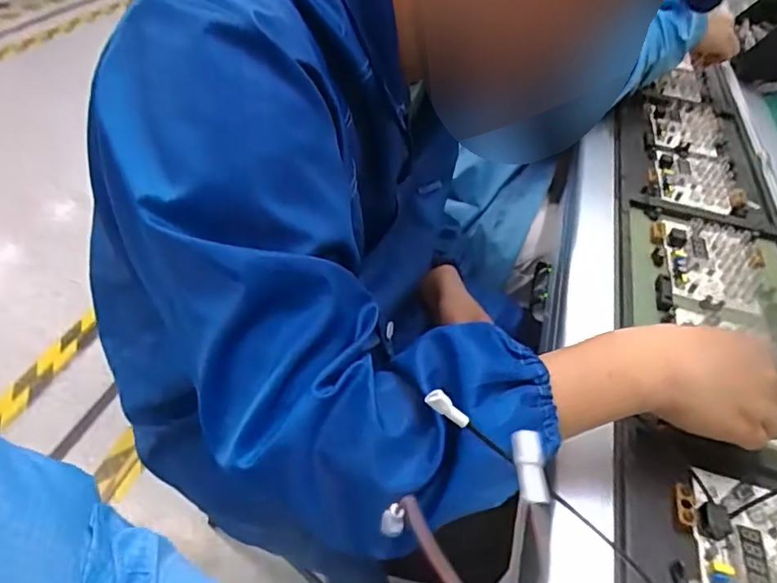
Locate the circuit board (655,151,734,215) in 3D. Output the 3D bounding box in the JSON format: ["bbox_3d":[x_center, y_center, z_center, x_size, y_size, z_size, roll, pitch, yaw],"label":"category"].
[{"bbox_3d":[0.413,-0.152,0.724,0.097,0.011,0.148,17,45,11],"label":"circuit board"}]

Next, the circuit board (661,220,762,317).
[{"bbox_3d":[0.360,-0.033,0.590,0.093,0.013,0.133,14,45,9],"label":"circuit board"}]

